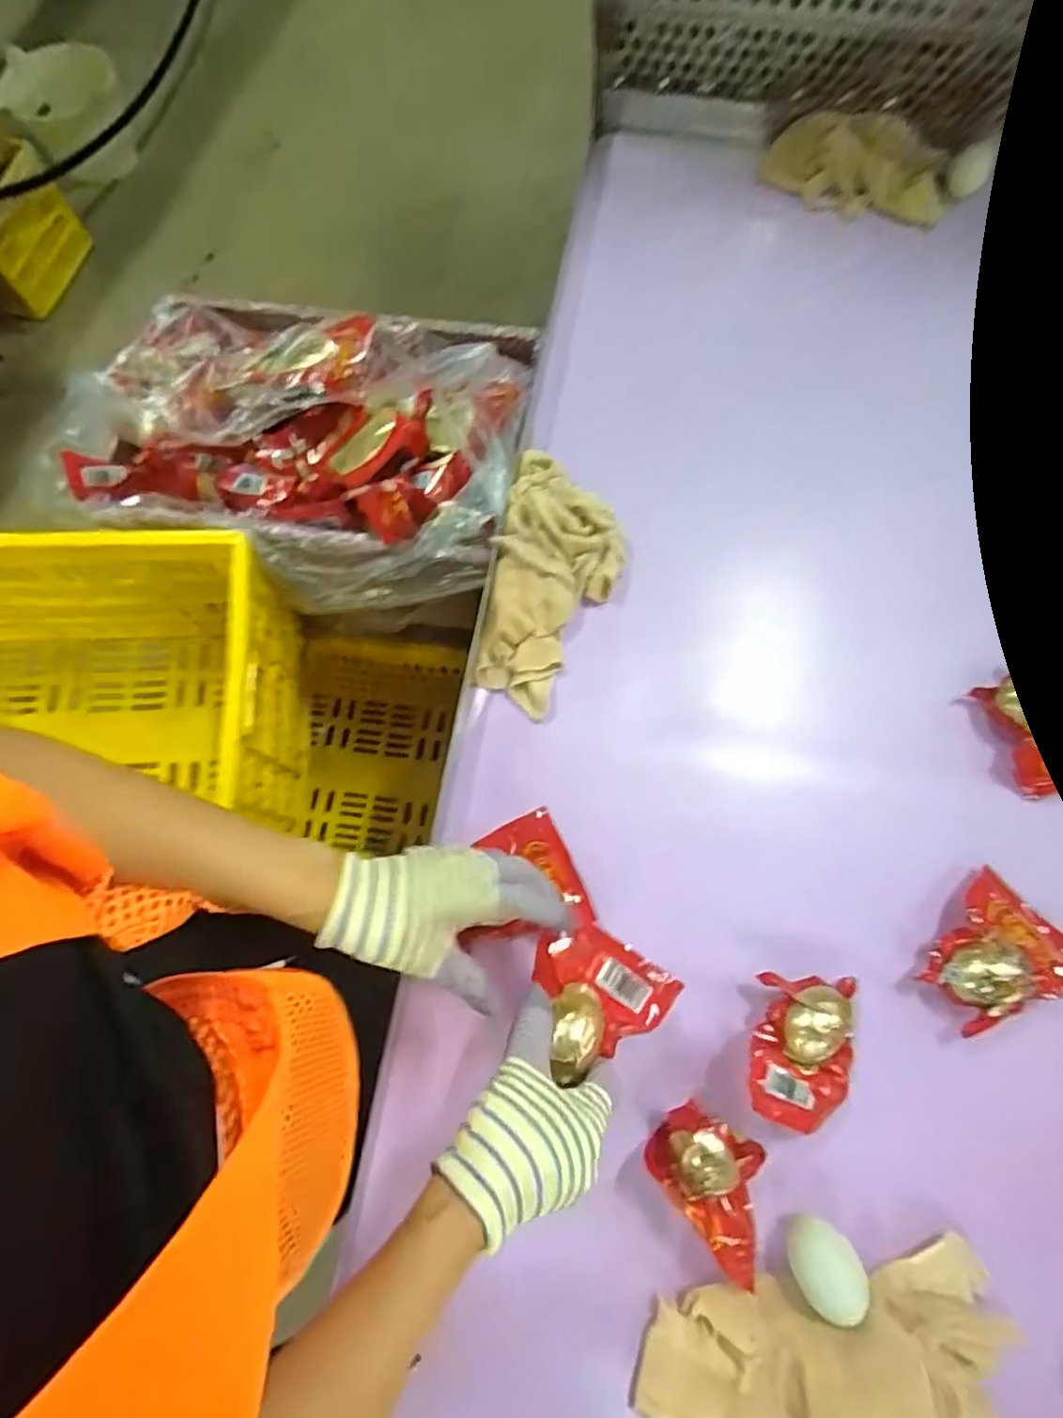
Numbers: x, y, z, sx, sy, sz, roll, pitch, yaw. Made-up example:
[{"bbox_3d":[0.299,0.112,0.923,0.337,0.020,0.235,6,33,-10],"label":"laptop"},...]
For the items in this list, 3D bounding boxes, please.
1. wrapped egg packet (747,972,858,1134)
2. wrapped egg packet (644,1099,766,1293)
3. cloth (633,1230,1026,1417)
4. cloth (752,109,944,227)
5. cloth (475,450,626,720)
[{"bbox_3d":[0.195,0.241,0.457,0.073,0.033,0.101,18,74,6],"label":"wrapped egg packet"},{"bbox_3d":[0.130,0.325,0.431,0.066,0.045,0.103,-39,76,-10],"label":"wrapped egg packet"},{"bbox_3d":[0.199,0.456,0.389,0.241,0.056,0.181,-9,73,-2],"label":"cloth"},{"bbox_3d":[0.377,-0.619,0.728,0.214,0.056,0.090,16,74,6],"label":"cloth"},{"bbox_3d":[0.018,-0.120,0.582,0.115,0.039,0.243,15,74,6],"label":"cloth"}]

